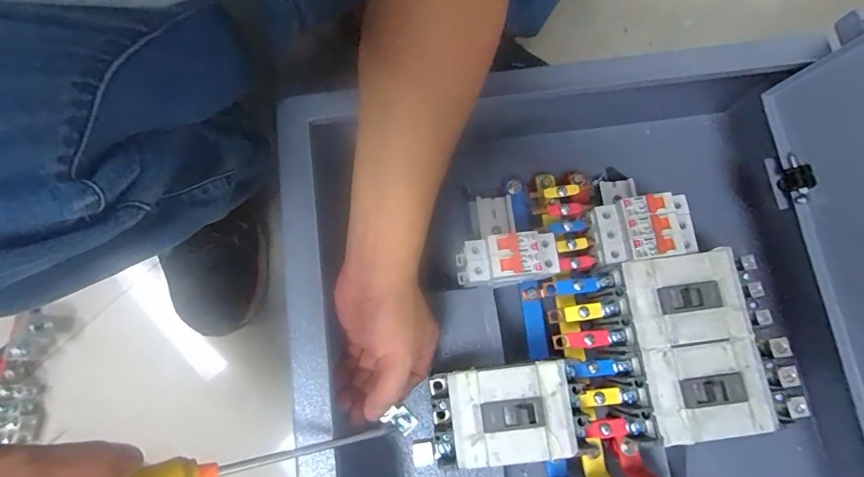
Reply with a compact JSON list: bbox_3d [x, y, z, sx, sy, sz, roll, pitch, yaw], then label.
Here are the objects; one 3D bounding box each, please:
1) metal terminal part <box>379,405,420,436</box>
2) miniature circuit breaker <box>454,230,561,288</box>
[{"bbox_3d":[-0.026,0.149,0.371,0.021,0.005,0.024,-42,80,-8],"label":"metal terminal part"},{"bbox_3d":[0.069,0.021,0.422,0.086,0.068,0.039,-6,77,-1],"label":"miniature circuit breaker"}]

